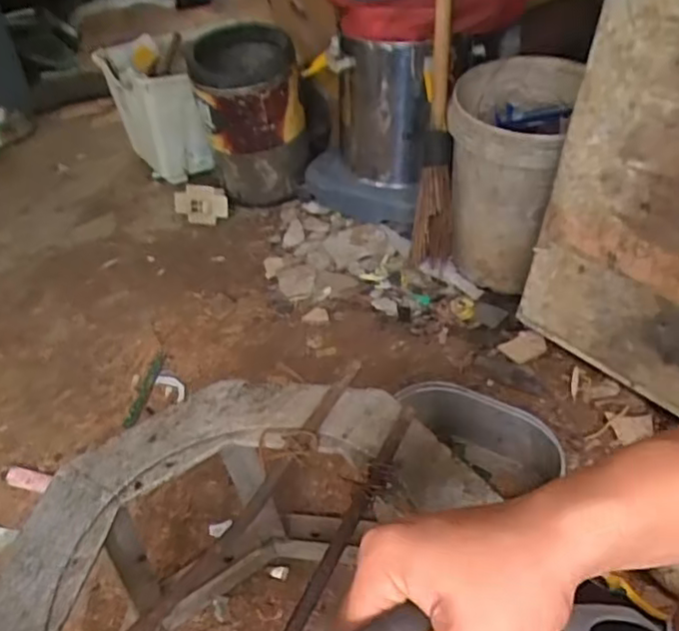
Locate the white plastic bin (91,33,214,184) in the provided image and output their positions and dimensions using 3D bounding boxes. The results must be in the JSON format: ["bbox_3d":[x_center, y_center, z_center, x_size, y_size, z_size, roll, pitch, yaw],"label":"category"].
[{"bbox_3d":[-0.504,-0.555,1.755,0.153,0.303,0.407,-25,43,-20],"label":"white plastic bin"}]

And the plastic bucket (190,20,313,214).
[{"bbox_3d":[-0.213,-0.497,1.607,0.249,0.360,0.304,-7,40,0],"label":"plastic bucket"}]

